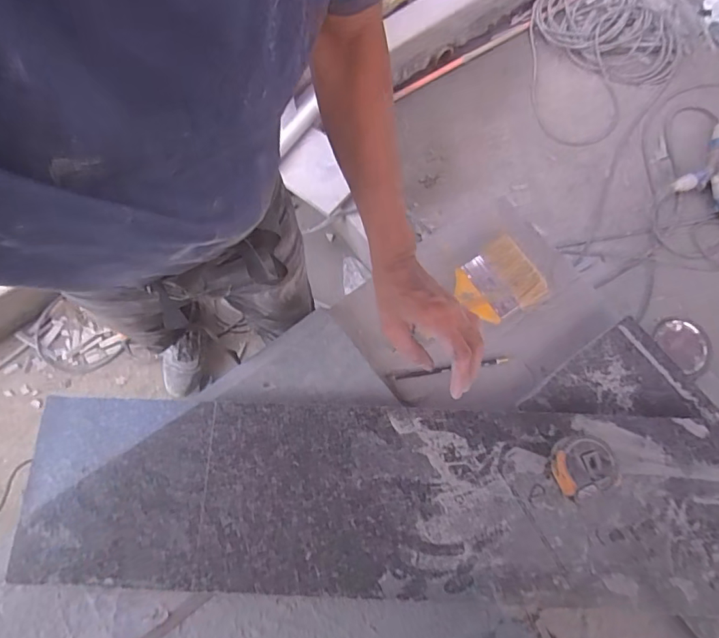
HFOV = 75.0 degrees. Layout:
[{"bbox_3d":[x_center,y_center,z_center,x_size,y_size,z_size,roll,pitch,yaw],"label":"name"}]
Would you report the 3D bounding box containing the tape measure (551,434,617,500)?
[{"bbox_3d":[0.261,0.171,0.553,0.061,0.043,0.064,-16,74,-5],"label":"tape measure"}]

